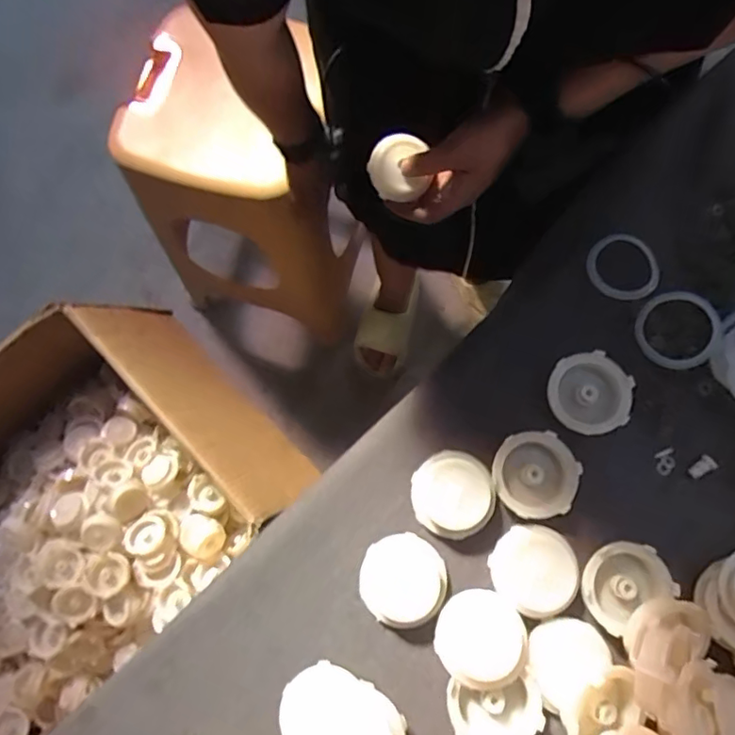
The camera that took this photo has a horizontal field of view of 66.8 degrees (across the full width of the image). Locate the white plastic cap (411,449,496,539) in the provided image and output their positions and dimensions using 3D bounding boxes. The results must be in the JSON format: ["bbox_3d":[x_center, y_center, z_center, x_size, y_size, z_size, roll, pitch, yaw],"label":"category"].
[{"bbox_3d":[0.056,0.083,0.366,0.053,0.011,0.053,-5,77,25],"label":"white plastic cap"}]

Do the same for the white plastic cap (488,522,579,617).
[{"bbox_3d":[0.106,0.128,0.353,0.050,0.015,0.051,0,75,1],"label":"white plastic cap"}]

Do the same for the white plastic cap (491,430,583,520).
[{"bbox_3d":[0.110,0.071,0.367,0.054,0.015,0.055,0,75,1],"label":"white plastic cap"}]

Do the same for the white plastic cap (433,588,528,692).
[{"bbox_3d":[0.070,0.167,0.344,0.053,0.010,0.053,-5,61,9],"label":"white plastic cap"}]

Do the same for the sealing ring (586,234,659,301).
[{"bbox_3d":[0.188,-0.074,0.412,0.050,0.006,0.052,0,75,1],"label":"sealing ring"}]

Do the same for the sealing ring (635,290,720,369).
[{"bbox_3d":[0.213,-0.026,0.385,0.050,0.005,0.052,-1,88,21],"label":"sealing ring"}]

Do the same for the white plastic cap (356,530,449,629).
[{"bbox_3d":[0.023,0.137,0.358,0.053,0.009,0.055,0,75,1],"label":"white plastic cap"}]

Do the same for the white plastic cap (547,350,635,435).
[{"bbox_3d":[0.150,0.019,0.382,0.054,0.018,0.051,0,75,1],"label":"white plastic cap"}]

